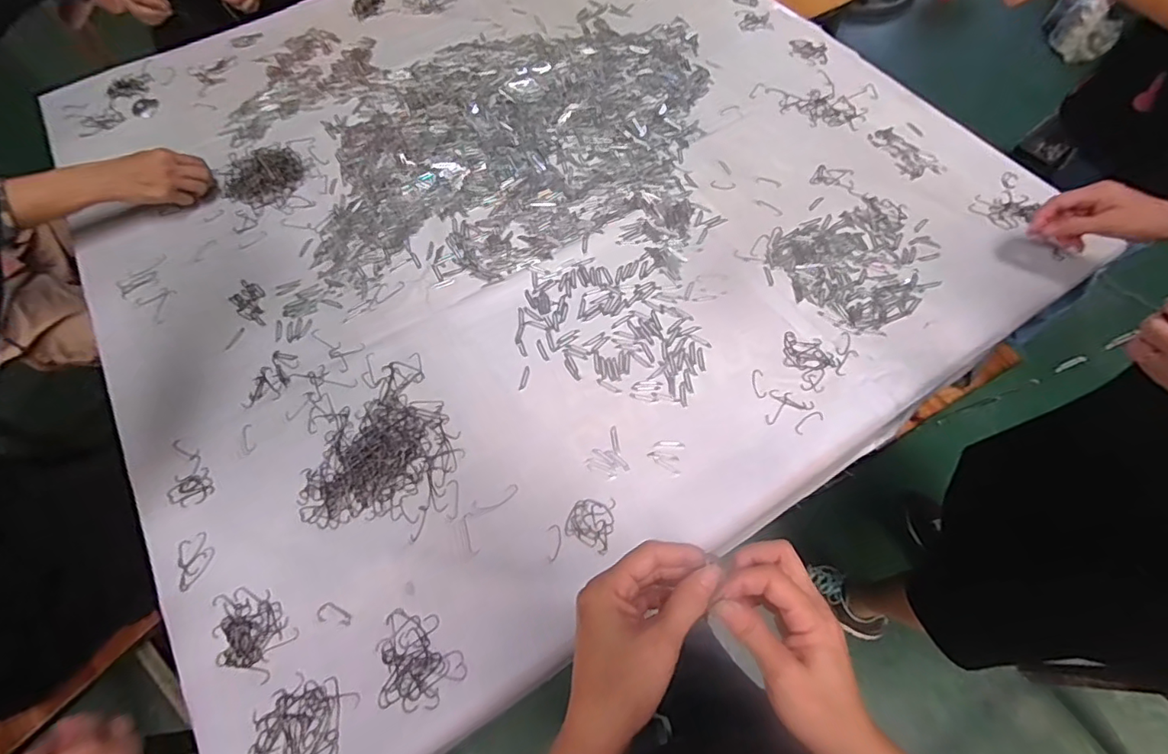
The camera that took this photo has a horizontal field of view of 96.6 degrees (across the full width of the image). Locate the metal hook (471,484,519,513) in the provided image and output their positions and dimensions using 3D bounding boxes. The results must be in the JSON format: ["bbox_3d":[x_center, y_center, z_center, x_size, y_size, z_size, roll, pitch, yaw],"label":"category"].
[{"bbox_3d":[-0.095,0.132,0.560,0.052,0.004,0.017,-22,63,-10],"label":"metal hook"}]

